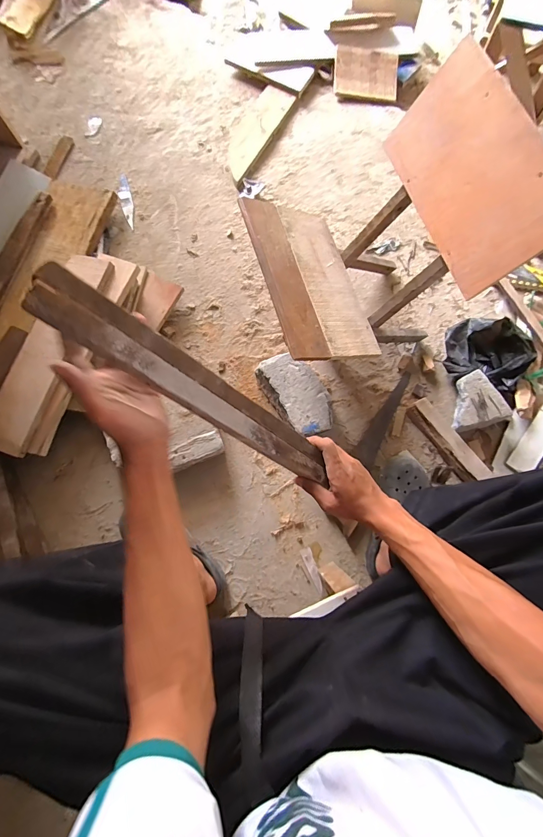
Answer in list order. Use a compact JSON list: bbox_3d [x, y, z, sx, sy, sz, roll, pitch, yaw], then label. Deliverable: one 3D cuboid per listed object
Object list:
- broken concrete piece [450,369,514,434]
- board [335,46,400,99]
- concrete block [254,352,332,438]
[{"bbox_3d":[0.480,-0.043,0.794,0.126,0.034,0.127,-12,77,-5],"label":"broken concrete piece"},{"bbox_3d":[0.299,-1.087,1.062,0.197,0.014,0.143,8,100,3],"label":"board"},{"bbox_3d":[0.061,-0.053,0.800,0.113,0.074,0.205,-32,80,-8],"label":"concrete block"}]

